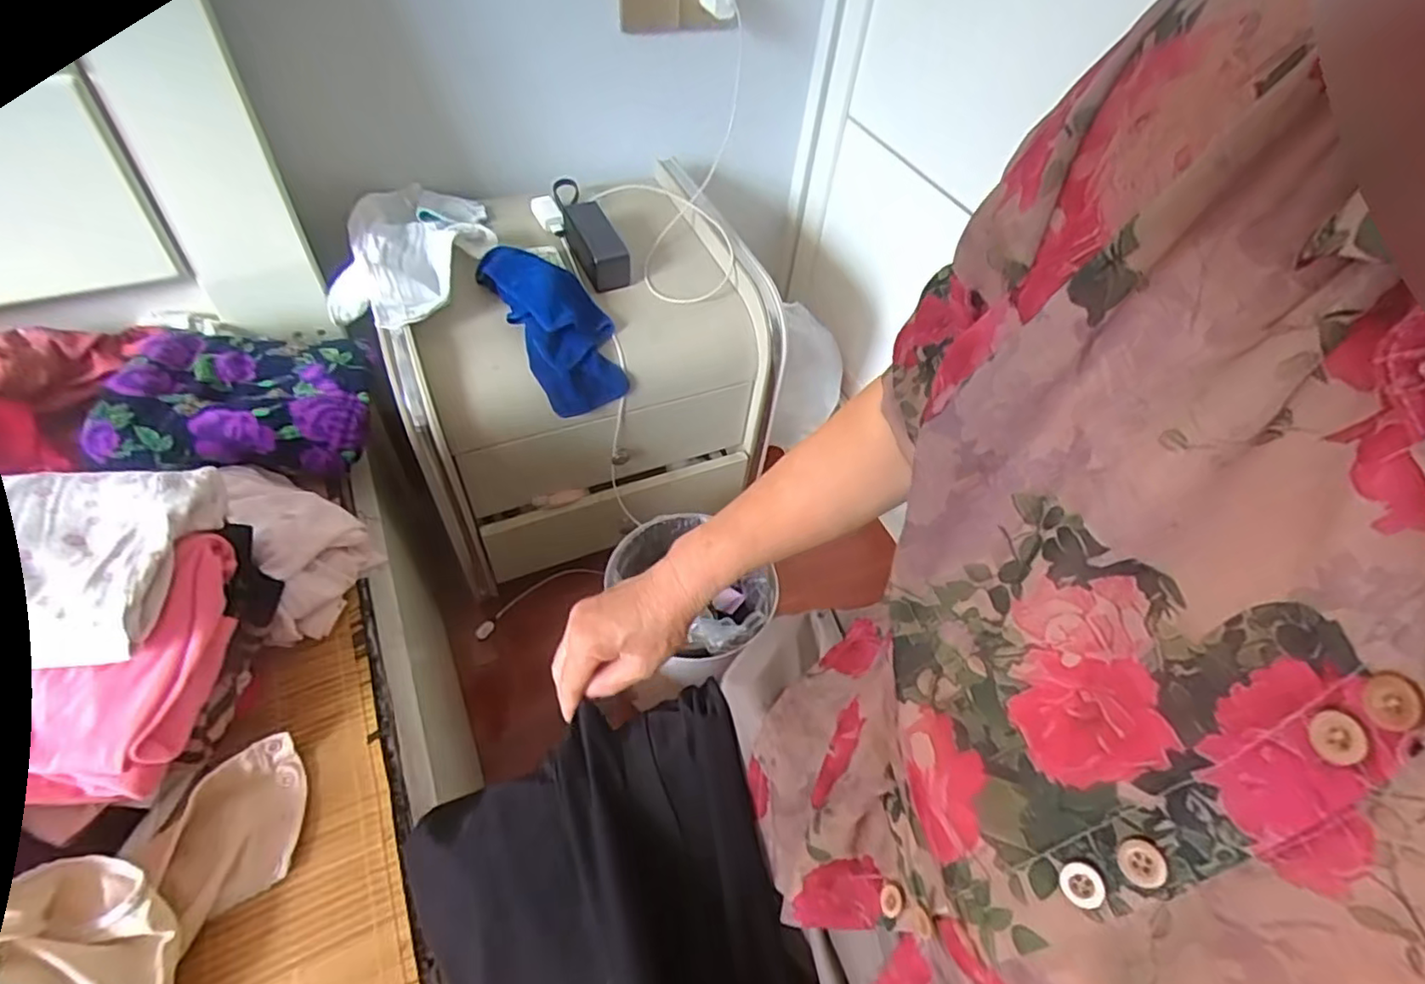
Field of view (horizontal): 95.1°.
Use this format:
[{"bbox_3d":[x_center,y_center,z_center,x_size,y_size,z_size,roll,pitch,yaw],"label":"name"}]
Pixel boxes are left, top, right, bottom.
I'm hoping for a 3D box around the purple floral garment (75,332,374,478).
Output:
[{"bbox_3d":[-0.484,-0.099,0.676,0.233,0.052,0.177,-4,52,-9],"label":"purple floral garment"}]

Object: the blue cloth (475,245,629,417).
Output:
[{"bbox_3d":[-0.196,-0.219,0.797,0.109,0.075,0.243,-27,76,-25],"label":"blue cloth"}]

